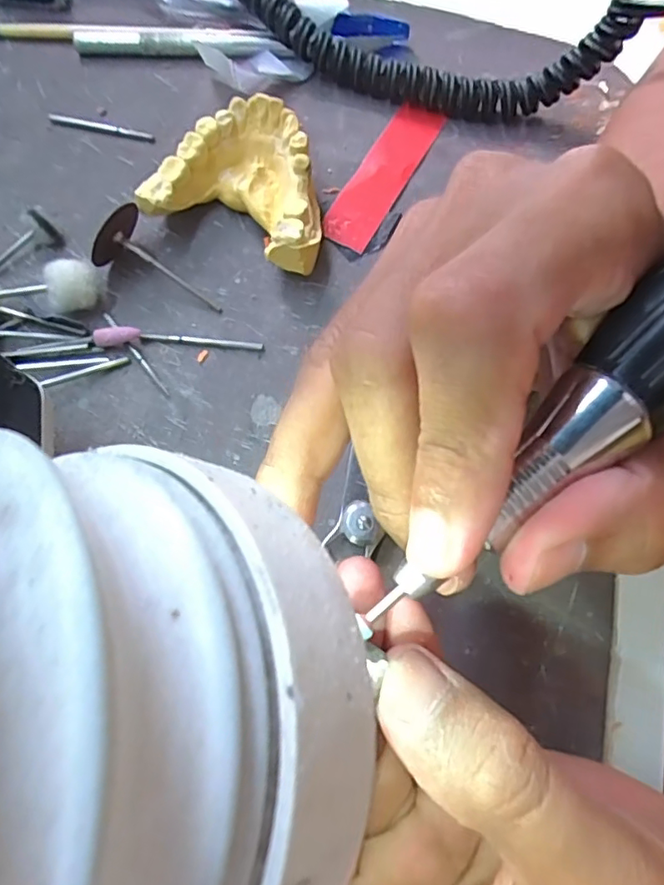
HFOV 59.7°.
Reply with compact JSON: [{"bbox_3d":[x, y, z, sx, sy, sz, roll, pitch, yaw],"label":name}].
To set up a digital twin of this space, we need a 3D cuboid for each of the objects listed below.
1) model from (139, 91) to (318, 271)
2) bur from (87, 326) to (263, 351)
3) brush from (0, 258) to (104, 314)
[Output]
[{"bbox_3d":[-0.030,-0.095,0.215,0.064,0.027,0.052,21,71,5],"label":"model"},{"bbox_3d":[-0.054,-0.038,0.205,0.057,0.008,0.007,-1,71,-3],"label":"bur"},{"bbox_3d":[-0.105,-0.052,0.203,0.044,0.016,0.015,-6,71,-5],"label":"brush"}]

